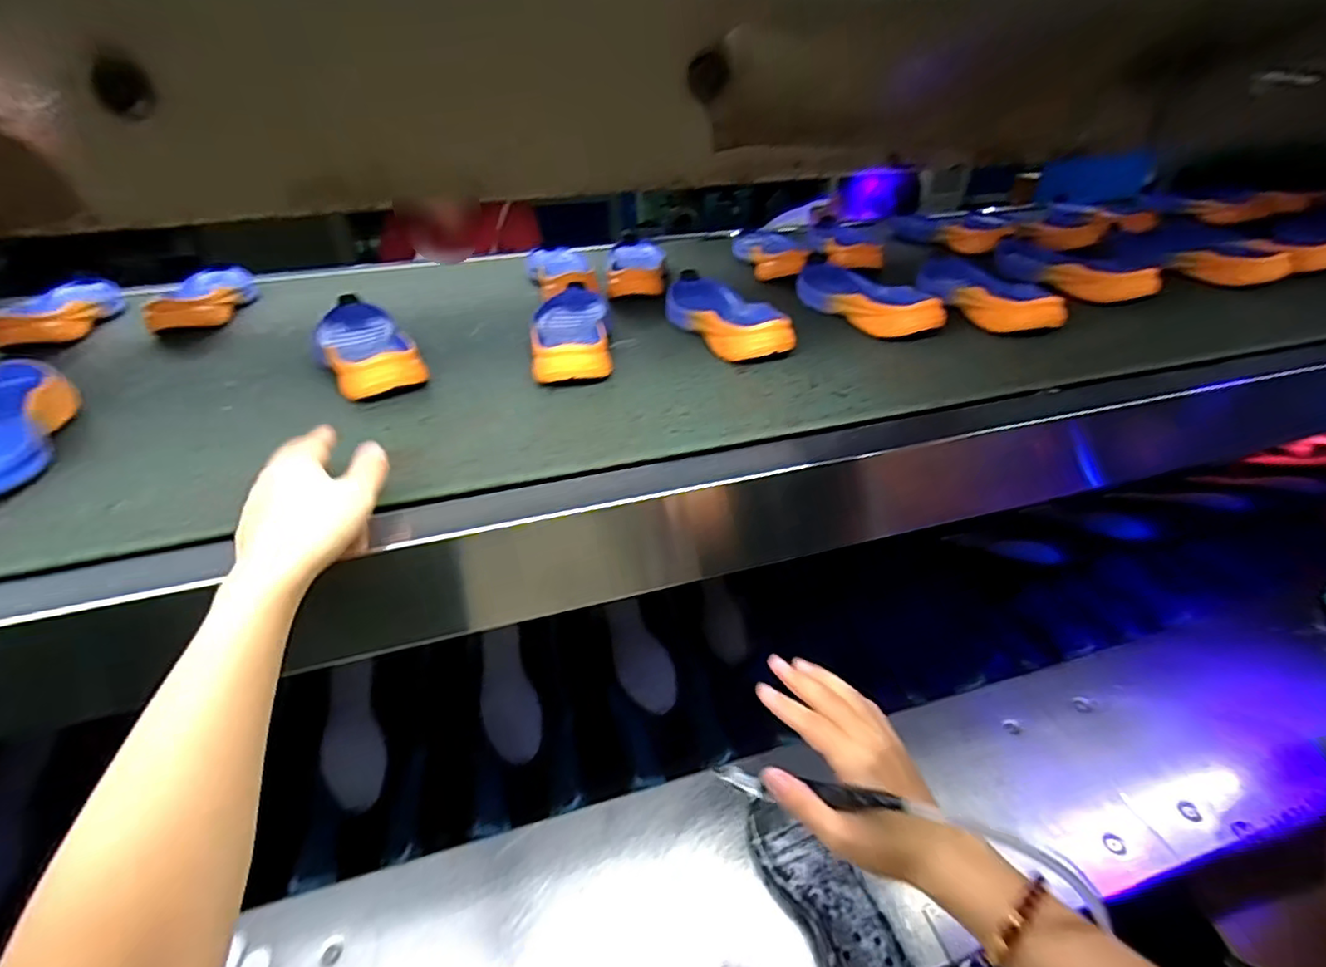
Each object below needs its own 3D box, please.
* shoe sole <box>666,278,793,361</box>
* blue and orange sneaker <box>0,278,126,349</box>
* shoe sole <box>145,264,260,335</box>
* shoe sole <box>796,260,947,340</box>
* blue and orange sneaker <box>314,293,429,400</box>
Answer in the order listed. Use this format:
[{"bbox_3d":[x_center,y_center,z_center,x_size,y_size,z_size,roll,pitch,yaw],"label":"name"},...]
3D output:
[{"bbox_3d":[0.065,-0.206,0.700,0.091,0.039,0.240,-12,35,-18],"label":"shoe sole"},{"bbox_3d":[-0.763,-0.226,0.753,0.097,0.038,0.238,-19,37,-24],"label":"blue and orange sneaker"},{"bbox_3d":[-0.600,-0.254,0.790,0.085,0.035,0.227,-11,35,-14],"label":"shoe sole"},{"bbox_3d":[0.248,-0.237,0.739,0.095,0.050,0.256,-13,35,-17],"label":"shoe sole"},{"bbox_3d":[-0.325,-0.151,0.636,0.084,0.036,0.227,-20,38,-28],"label":"blue and orange sneaker"}]

